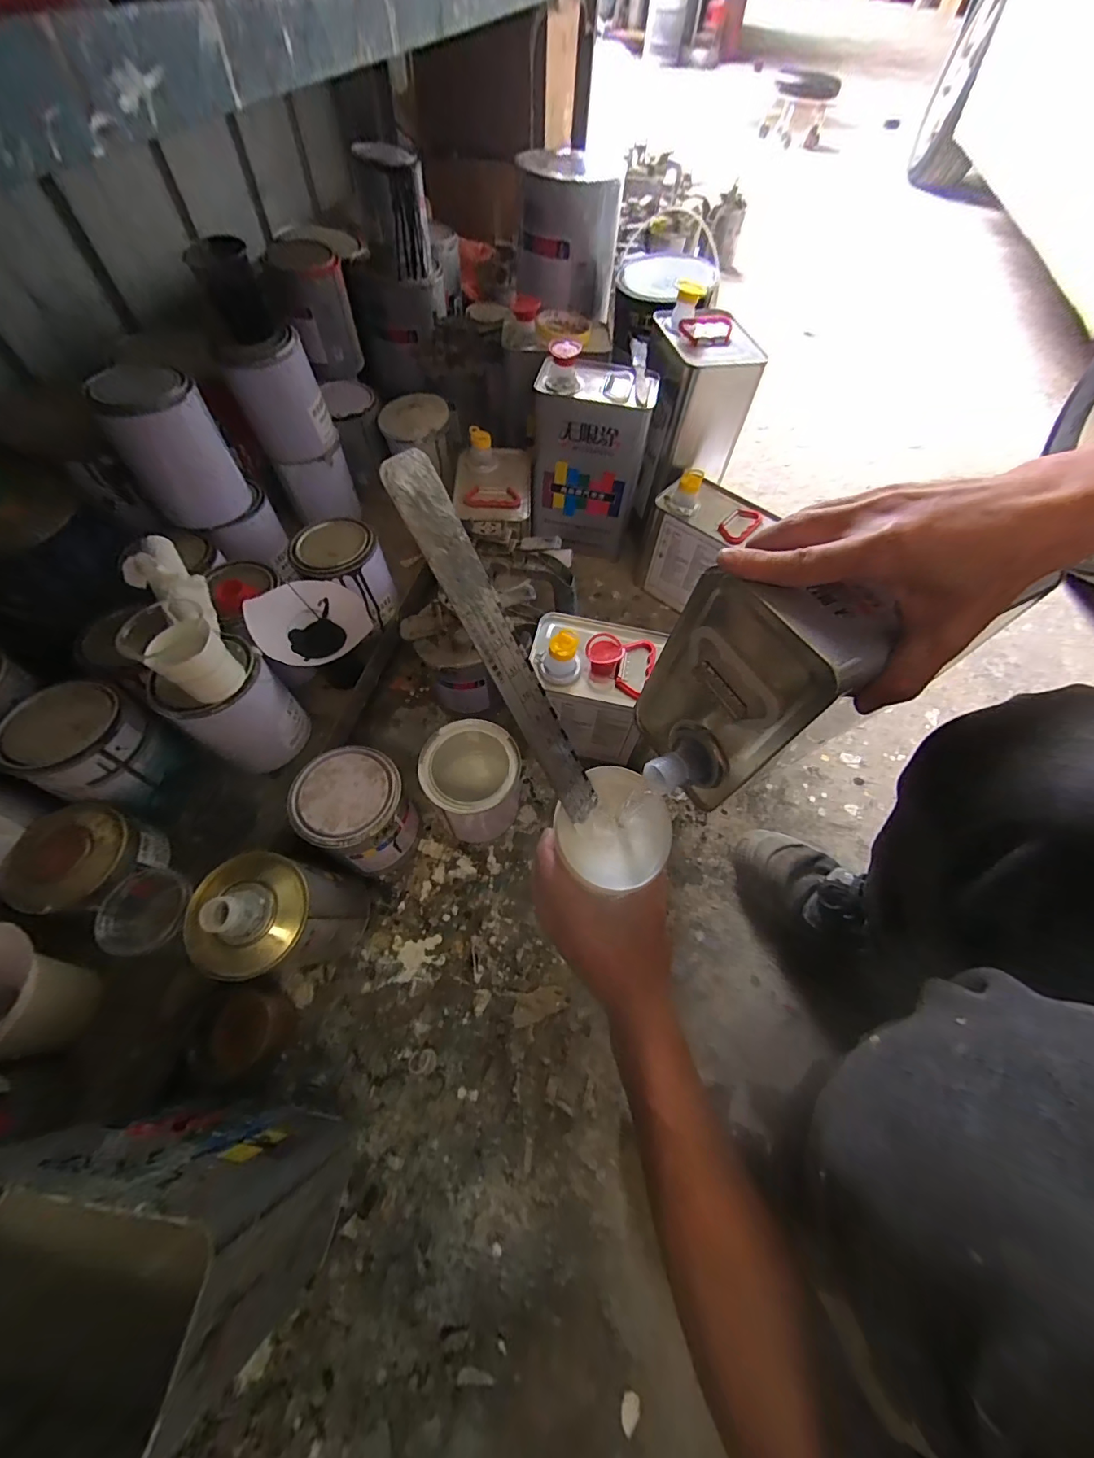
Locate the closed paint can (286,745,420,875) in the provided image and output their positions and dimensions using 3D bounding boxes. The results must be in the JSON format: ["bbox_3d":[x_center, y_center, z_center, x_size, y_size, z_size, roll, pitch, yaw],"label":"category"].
[{"bbox_3d":[-0.206,0.100,0.525,0.104,0.140,0.100,1,60,-2],"label":"closed paint can"}]

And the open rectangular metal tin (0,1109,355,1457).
[{"bbox_3d":[-0.260,0.345,0.318,0.181,0.253,0.108,11,61,4],"label":"open rectangular metal tin"}]

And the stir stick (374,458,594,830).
[{"bbox_3d":[-0.022,-0.036,0.295,0.035,0.256,0.006,-41,31,-22],"label":"stir stick"}]

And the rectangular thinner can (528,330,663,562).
[{"bbox_3d":[0.069,-0.439,0.751,0.174,0.261,0.123,8,61,2],"label":"rectangular thinner can"}]

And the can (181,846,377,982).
[{"bbox_3d":[-0.252,0.185,0.448,0.097,0.195,0.098,1,60,-2],"label":"can"}]

